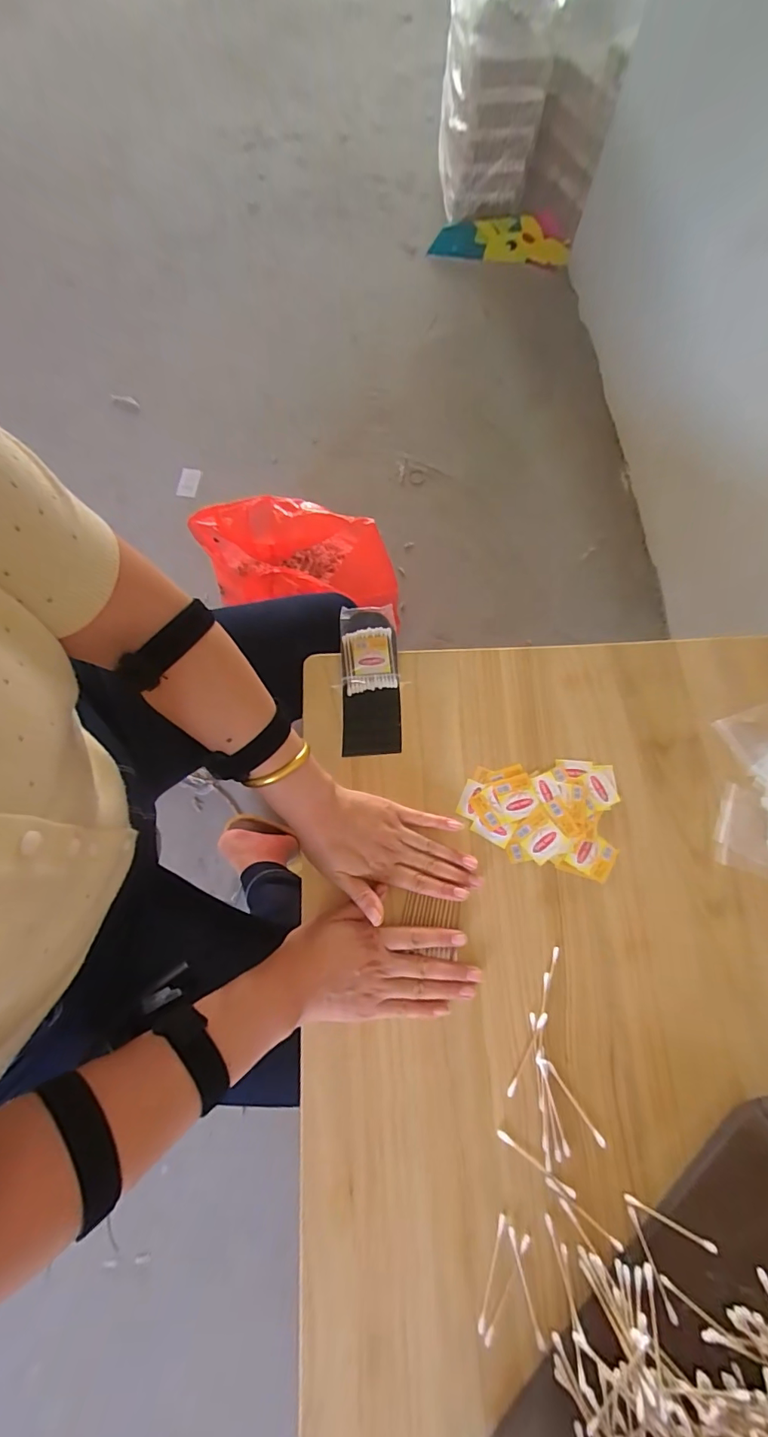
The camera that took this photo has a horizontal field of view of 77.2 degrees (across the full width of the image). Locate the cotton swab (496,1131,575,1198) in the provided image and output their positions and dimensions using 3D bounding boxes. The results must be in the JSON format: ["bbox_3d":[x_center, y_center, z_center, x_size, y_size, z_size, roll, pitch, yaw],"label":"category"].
[{"bbox_3d":[0.126,0.369,0.399,0.071,0.004,0.007,33,74,12],"label":"cotton swab"}]

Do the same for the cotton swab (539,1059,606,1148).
[{"bbox_3d":[0.162,0.329,0.413,0.007,0.004,0.077,-35,73,-10],"label":"cotton swab"}]

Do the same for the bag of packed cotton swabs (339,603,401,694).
[{"bbox_3d":[-0.017,-0.080,0.548,0.063,0.012,0.103,-4,70,0],"label":"bag of packed cotton swabs"}]

